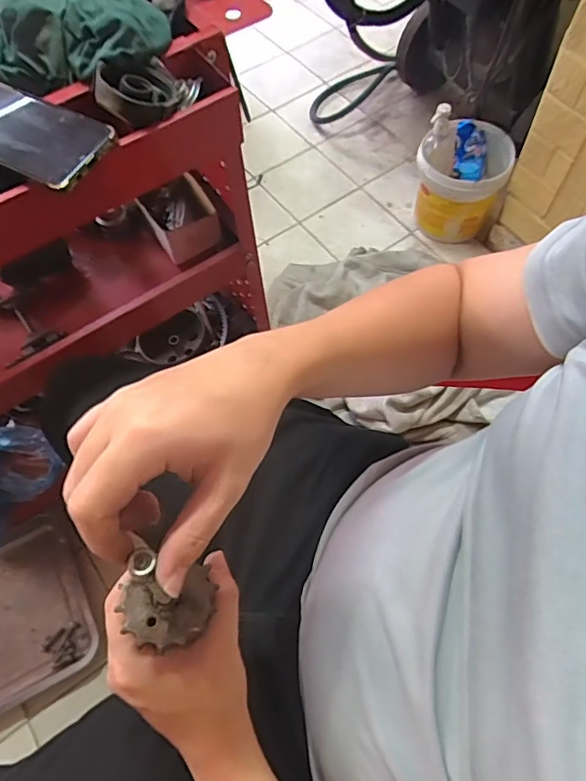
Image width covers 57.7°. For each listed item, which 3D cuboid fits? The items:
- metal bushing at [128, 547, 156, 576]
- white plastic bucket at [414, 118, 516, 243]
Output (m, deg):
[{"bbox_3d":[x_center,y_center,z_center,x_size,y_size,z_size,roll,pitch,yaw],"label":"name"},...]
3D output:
[{"bbox_3d":[-0.069,0.079,0.243,0.011,0.004,0.012,0,60,1],"label":"metal bushing"},{"bbox_3d":[0.371,-0.460,1.207,0.188,0.244,0.157,17,65,11],"label":"white plastic bucket"}]

